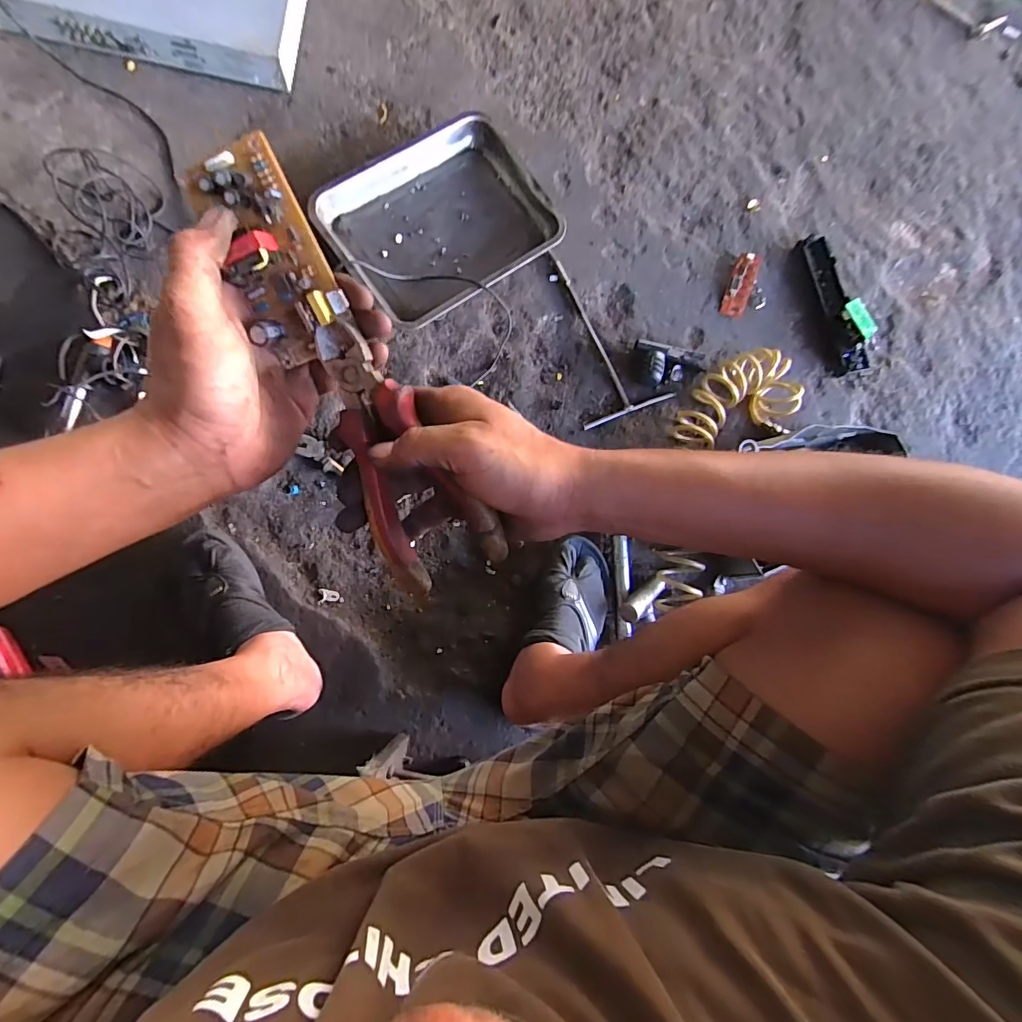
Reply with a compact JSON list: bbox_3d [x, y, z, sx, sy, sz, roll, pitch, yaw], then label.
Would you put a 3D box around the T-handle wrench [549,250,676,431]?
[{"bbox_3d":[0.145,-0.308,0.843,0.168,0.017,0.306,-22,88,-10],"label":"T-handle wrench"}]

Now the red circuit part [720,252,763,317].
[{"bbox_3d":[0.422,-0.414,0.896,0.047,0.018,0.131,23,82,-5],"label":"red circuit part"}]

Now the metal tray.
[{"bbox_3d":[-0.122,-0.481,0.812,0.350,0.048,0.287,-38,90,-10],"label":"metal tray"}]

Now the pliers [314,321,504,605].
[{"bbox_3d":[-0.070,-0.031,0.309,0.078,0.021,0.169,-22,103,17],"label":"pliers"}]

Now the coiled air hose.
[{"bbox_3d":[0.390,-0.194,0.838,0.236,0.071,0.147,-13,86,-9],"label":"coiled air hose"}]

